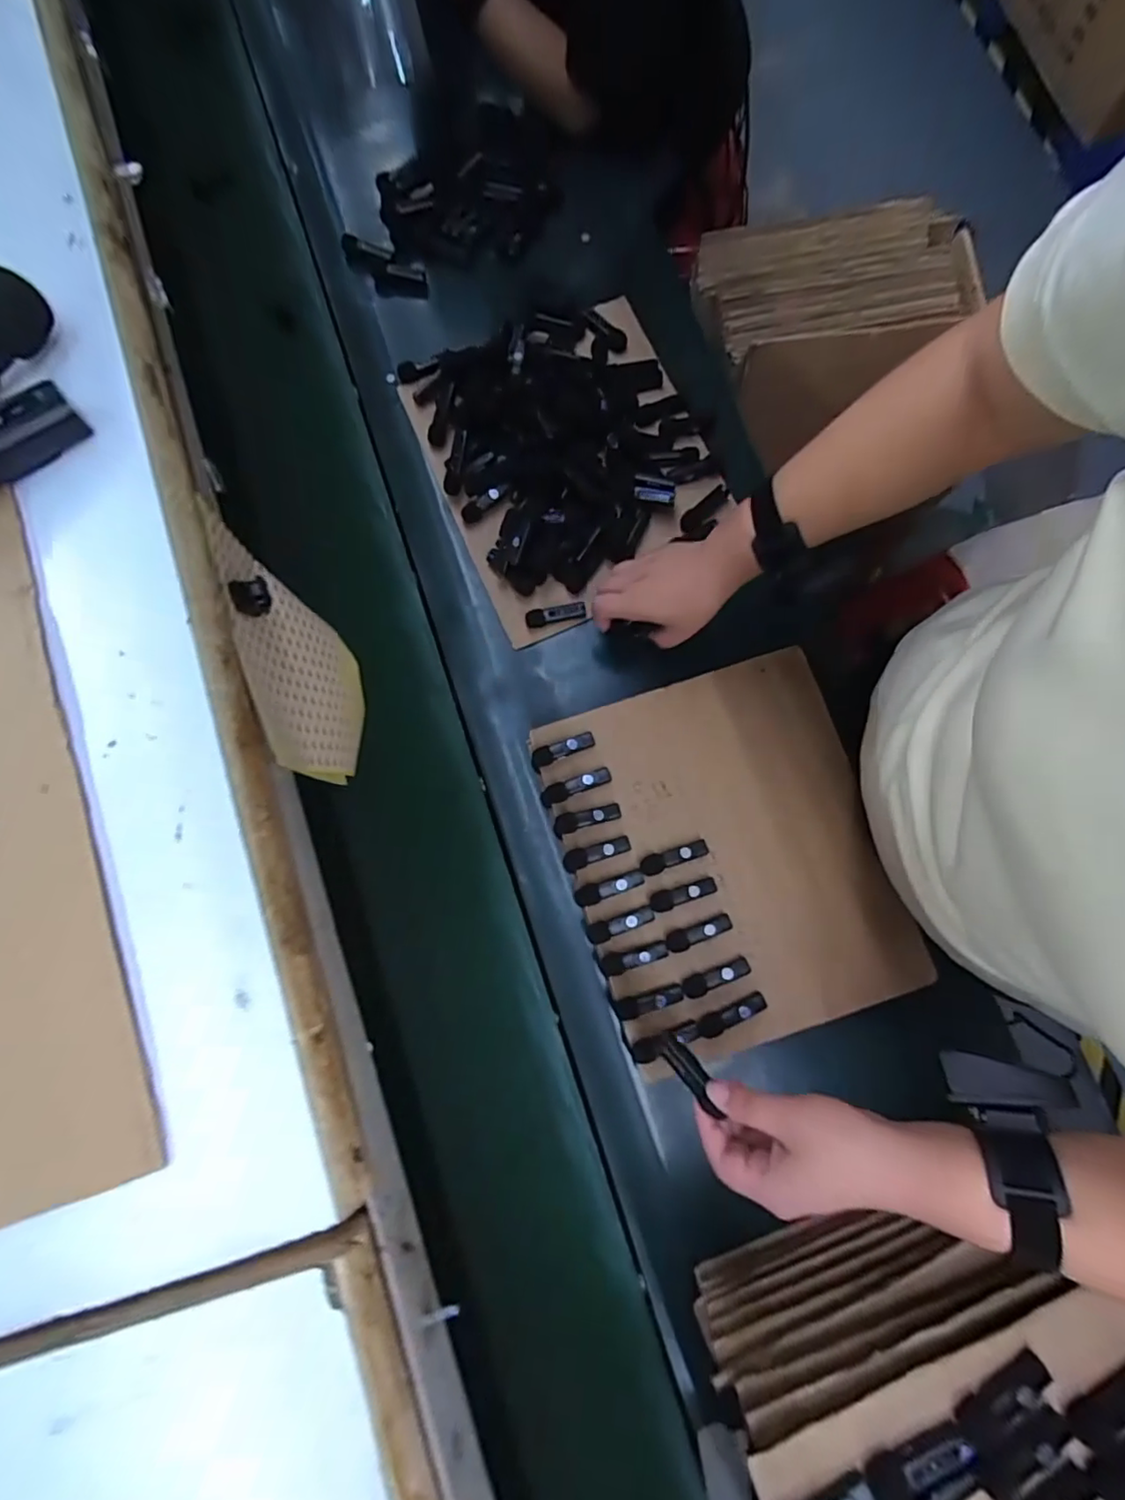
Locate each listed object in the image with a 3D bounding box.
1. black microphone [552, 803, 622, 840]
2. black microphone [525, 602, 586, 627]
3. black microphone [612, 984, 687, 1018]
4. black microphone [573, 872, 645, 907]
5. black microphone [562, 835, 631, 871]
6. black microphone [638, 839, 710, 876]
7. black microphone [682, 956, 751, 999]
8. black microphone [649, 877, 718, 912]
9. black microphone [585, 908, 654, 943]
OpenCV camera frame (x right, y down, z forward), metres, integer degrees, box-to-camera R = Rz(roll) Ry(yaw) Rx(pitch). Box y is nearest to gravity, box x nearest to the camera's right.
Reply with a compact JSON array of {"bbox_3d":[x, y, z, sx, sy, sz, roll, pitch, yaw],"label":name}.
[{"bbox_3d":[0.023,0.066,0.576,0.066,0.012,0.022,-19,80,-2],"label":"black microphone"},{"bbox_3d":[-0.007,-0.145,0.627,0.064,0.017,0.019,-7,79,0],"label":"black microphone"},{"bbox_3d":[0.080,0.234,0.548,0.065,0.008,0.018,-14,80,-1],"label":"black microphone"},{"bbox_3d":[0.044,0.131,0.564,0.069,0.013,0.020,-22,80,-3],"label":"black microphone"},{"bbox_3d":[0.032,0.099,0.570,0.068,0.013,0.020,-19,80,-2],"label":"black microphone"},{"bbox_3d":[0.107,0.102,0.566,0.069,0.012,0.020,-21,80,-3],"label":"black microphone"},{"bbox_3d":[0.143,0.212,0.546,0.066,0.009,0.019,-19,80,-2],"label":"black microphone"},{"bbox_3d":[0.115,0.136,0.560,0.066,0.012,0.019,-19,80,-2],"label":"black microphone"},{"bbox_3d":[0.055,0.168,0.559,0.065,0.014,0.018,-13,79,-1],"label":"black microphone"}]

